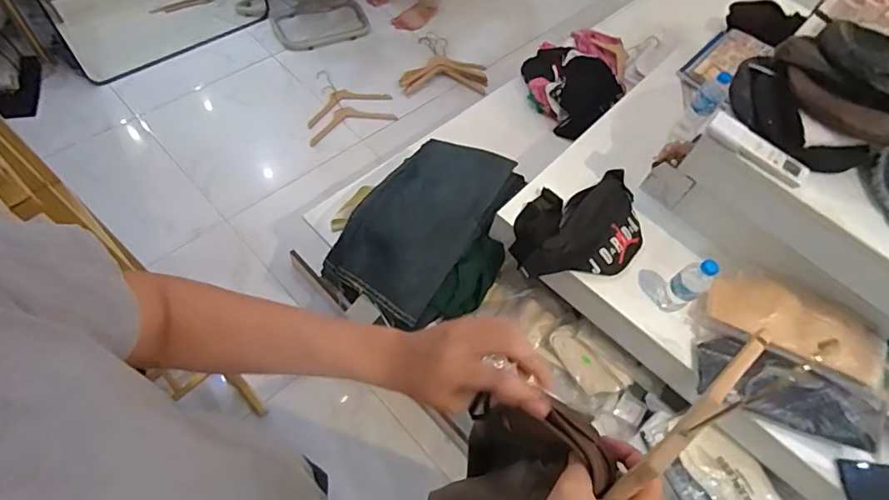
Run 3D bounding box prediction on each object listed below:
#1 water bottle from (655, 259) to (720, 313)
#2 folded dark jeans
[{"bbox_3d":[0.492,0.072,1.022,0.058,0.166,0.061,-34,70,-25],"label":"water bottle"},{"bbox_3d":[-0.042,-0.081,1.252,0.289,0.078,0.537,32,60,10],"label":"folded dark jeans"}]

